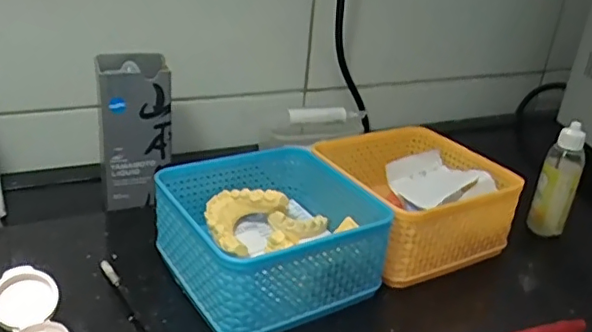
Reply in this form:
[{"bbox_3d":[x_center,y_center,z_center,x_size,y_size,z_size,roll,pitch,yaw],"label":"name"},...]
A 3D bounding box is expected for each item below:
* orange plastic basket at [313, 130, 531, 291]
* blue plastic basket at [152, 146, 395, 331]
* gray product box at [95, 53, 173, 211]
[{"bbox_3d":[0.098,0.023,0.476,0.127,0.059,0.133,-7,29,-24],"label":"orange plastic basket"},{"bbox_3d":[-0.019,0.047,0.411,0.130,0.063,0.130,-12,31,-31],"label":"blue plastic basket"},{"bbox_3d":[-0.138,-0.033,0.487,0.058,0.114,0.054,-5,28,-20],"label":"gray product box"}]

